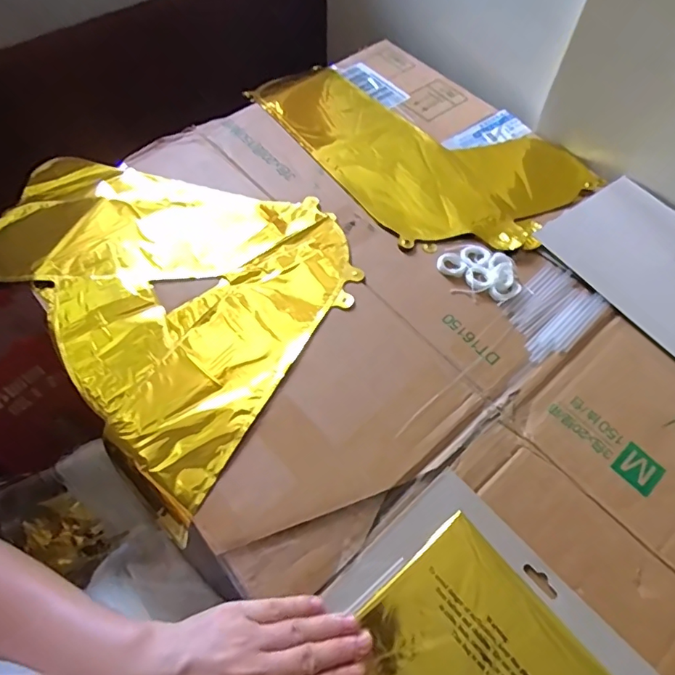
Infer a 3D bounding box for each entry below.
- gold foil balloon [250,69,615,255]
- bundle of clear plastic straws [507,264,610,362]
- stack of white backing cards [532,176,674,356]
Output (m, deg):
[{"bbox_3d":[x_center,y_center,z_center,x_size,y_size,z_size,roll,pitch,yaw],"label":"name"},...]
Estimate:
[{"bbox_3d":[0.083,-0.241,0.604,0.236,0.012,0.394,-38,68,-19],"label":"gold foil balloon"},{"bbox_3d":[0.203,-0.024,0.481,0.103,0.004,0.068,-41,69,-21],"label":"bundle of clear plastic straws"},{"bbox_3d":[0.327,-0.078,0.518,0.161,0.009,0.198,-35,67,-18],"label":"stack of white backing cards"}]

